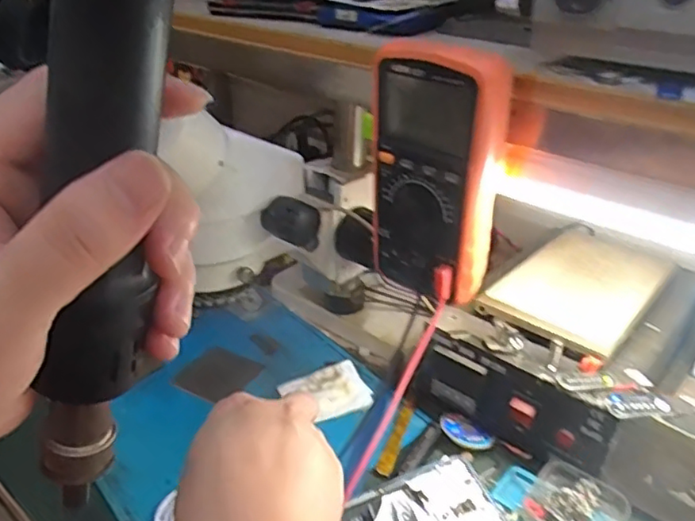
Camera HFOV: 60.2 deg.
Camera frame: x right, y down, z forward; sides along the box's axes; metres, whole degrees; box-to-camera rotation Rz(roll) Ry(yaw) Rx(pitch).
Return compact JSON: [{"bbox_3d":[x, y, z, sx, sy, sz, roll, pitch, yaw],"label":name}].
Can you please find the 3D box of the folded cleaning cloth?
[{"bbox_3d":[-0.017,0.119,0.543,0.069,0.014,0.058,-18,35,-29],"label":"folded cleaning cloth"}]

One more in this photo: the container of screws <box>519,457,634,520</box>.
[{"bbox_3d":[0.167,0.178,0.436,0.063,0.019,0.064,26,39,37],"label":"container of screws"}]

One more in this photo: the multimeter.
[{"bbox_3d":[0.060,-0.058,0.418,0.080,0.174,0.032,23,37,34],"label":"multimeter"}]

